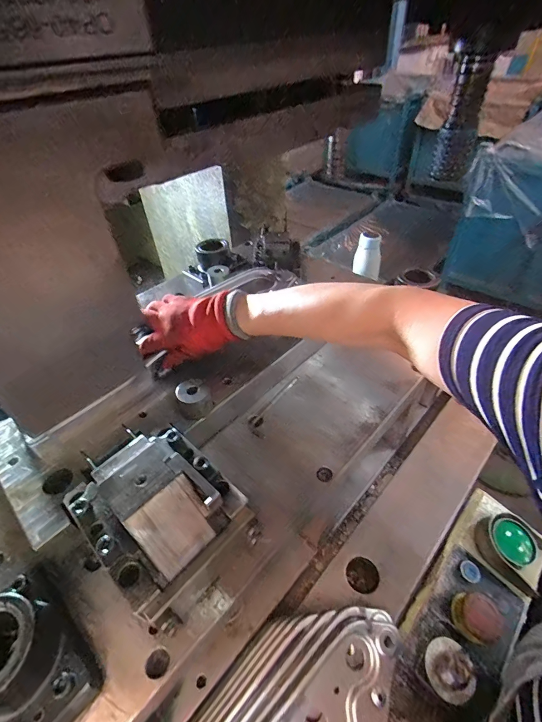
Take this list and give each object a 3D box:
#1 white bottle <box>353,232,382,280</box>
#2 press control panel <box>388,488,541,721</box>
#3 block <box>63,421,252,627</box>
[{"bbox_3d":[0.259,-0.274,0.920,0.072,0.112,0.061,7,44,12],"label":"white bottle"},{"bbox_3d":[0.267,0.406,0.500,0.137,0.092,0.484,32,54,33],"label":"press control panel"},{"bbox_3d":[-0.110,0.143,0.343,0.156,0.082,0.128,30,53,31],"label":"block"}]

